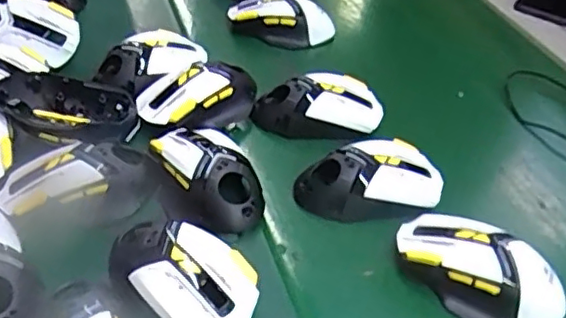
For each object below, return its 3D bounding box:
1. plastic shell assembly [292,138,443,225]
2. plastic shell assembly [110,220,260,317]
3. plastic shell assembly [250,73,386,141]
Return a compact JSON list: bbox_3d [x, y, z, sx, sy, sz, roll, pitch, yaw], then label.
[{"bbox_3d":[0.072,0.020,0.491,0.116,0.034,0.065,-9,43,-13],"label":"plastic shell assembly"},{"bbox_3d":[-0.071,0.079,0.406,0.115,0.038,0.067,25,46,24],"label":"plastic shell assembly"},{"bbox_3d":[0.033,-0.050,0.568,0.117,0.038,0.067,5,41,2],"label":"plastic shell assembly"}]

